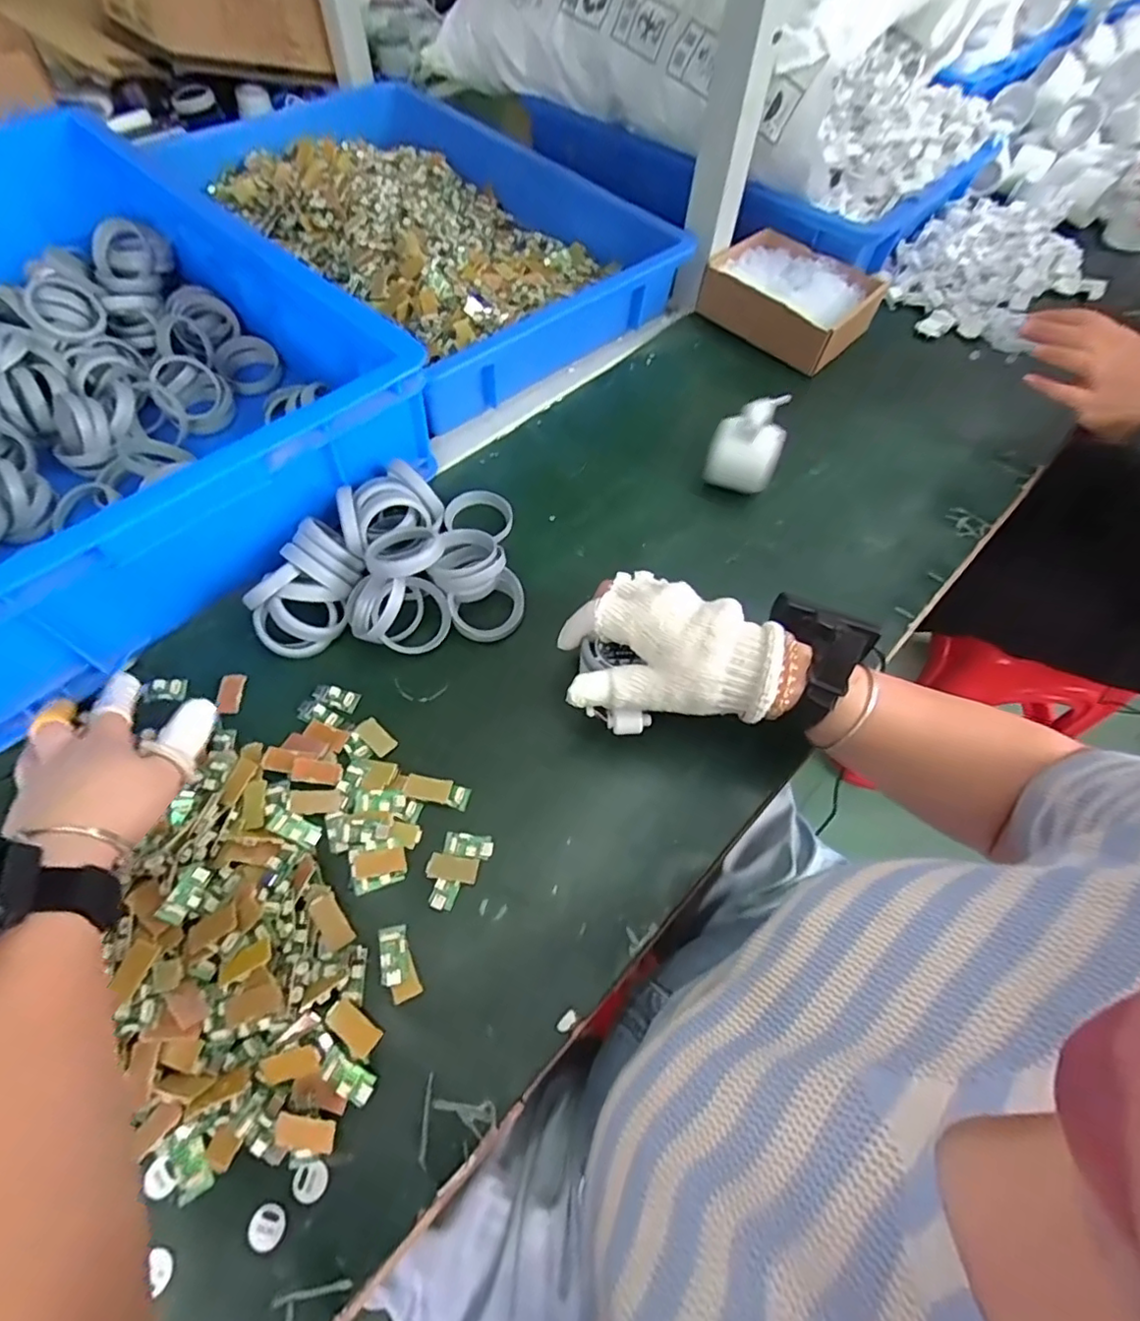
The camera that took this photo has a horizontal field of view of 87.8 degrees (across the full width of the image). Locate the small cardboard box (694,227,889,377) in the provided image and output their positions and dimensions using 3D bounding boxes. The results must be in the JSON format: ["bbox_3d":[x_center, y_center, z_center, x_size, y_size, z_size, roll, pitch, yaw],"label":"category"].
[{"bbox_3d":[0.247,-0.411,0.675,0.173,0.053,0.148,33,64,16],"label":"small cardboard box"}]

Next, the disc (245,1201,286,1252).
[{"bbox_3d":[-0.151,0.282,0.294,0.018,0.004,0.017,1,60,-2],"label":"disc"}]

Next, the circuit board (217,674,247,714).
[{"bbox_3d":[-0.248,0.025,0.433,0.017,0.006,0.032,-3,60,-5],"label":"circuit board"}]

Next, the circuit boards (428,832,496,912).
[{"bbox_3d":[-0.073,0.132,0.379,0.031,0.005,0.050,23,61,11],"label":"circuit boards"}]

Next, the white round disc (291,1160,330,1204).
[{"bbox_3d":[-0.132,0.266,0.301,0.018,0.004,0.016,-20,63,-14],"label":"white round disc"}]

